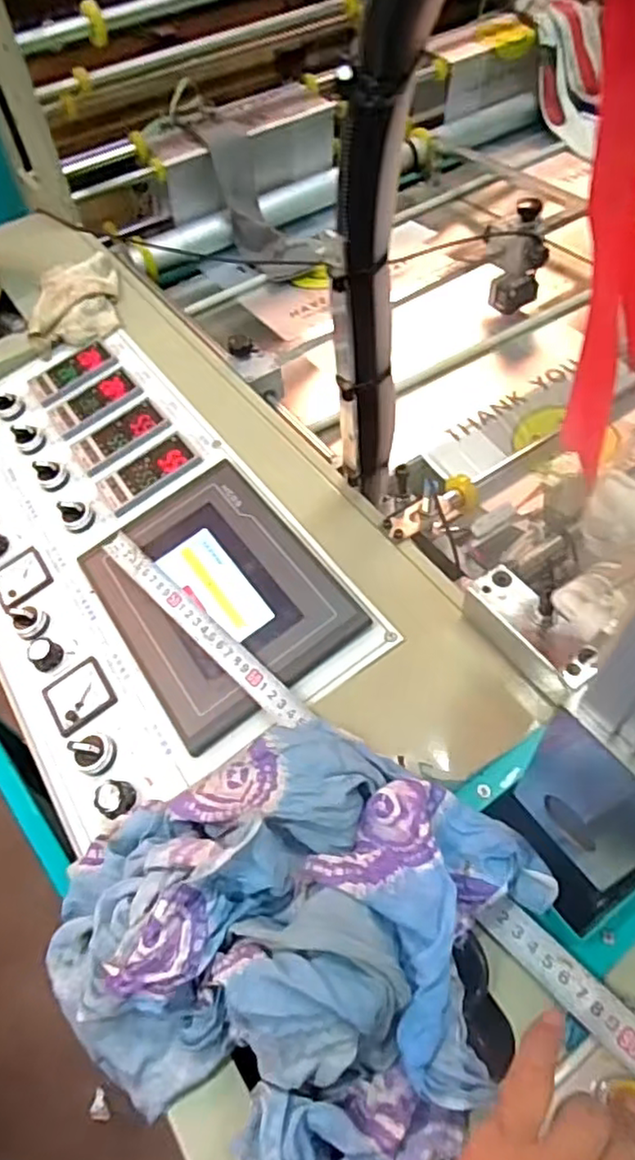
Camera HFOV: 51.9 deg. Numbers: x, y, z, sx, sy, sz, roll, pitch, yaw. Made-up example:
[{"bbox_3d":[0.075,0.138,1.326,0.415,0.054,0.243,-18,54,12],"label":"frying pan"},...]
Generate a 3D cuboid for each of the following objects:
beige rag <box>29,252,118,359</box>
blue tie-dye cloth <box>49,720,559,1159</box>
[{"bbox_3d":[-0.284,-0.329,0.765,0.097,0.036,0.151,-8,54,-1],"label":"beige rag"},{"bbox_3d":[-0.017,0.181,0.344,0.234,0.071,0.211,29,62,23],"label":"blue tie-dye cloth"}]

